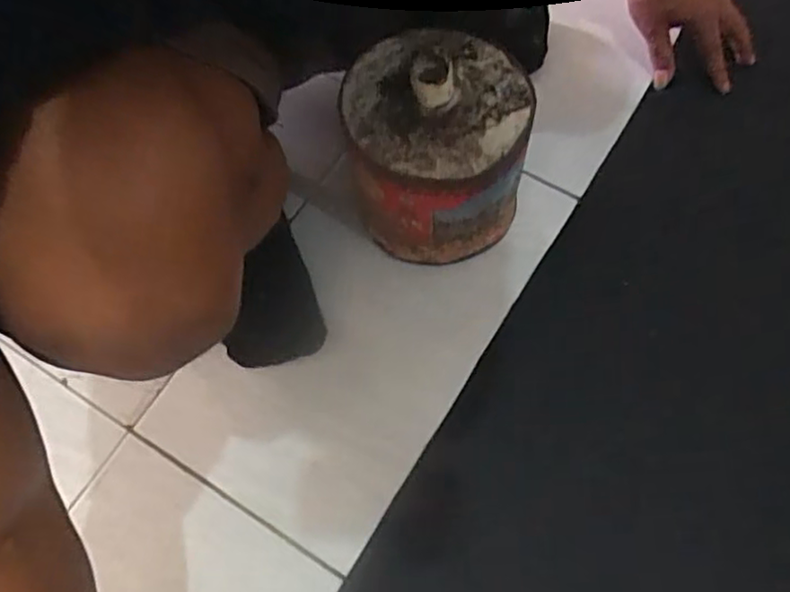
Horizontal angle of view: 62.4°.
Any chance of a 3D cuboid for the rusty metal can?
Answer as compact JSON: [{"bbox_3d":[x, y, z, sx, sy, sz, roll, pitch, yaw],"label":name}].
[{"bbox_3d":[0.034,-0.118,0.549,0.129,0.176,0.136,-1,67,1],"label":"rusty metal can"}]

